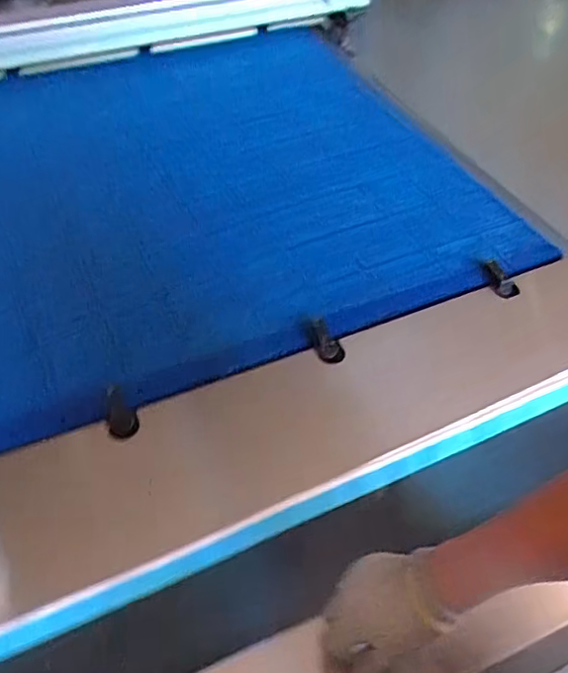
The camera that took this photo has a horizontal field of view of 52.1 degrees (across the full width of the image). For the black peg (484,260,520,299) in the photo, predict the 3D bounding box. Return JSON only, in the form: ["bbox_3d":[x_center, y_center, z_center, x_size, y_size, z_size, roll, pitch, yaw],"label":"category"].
[{"bbox_3d":[0.344,-0.090,0.916,0.048,0.016,0.070,1,50,0],"label":"black peg"}]

